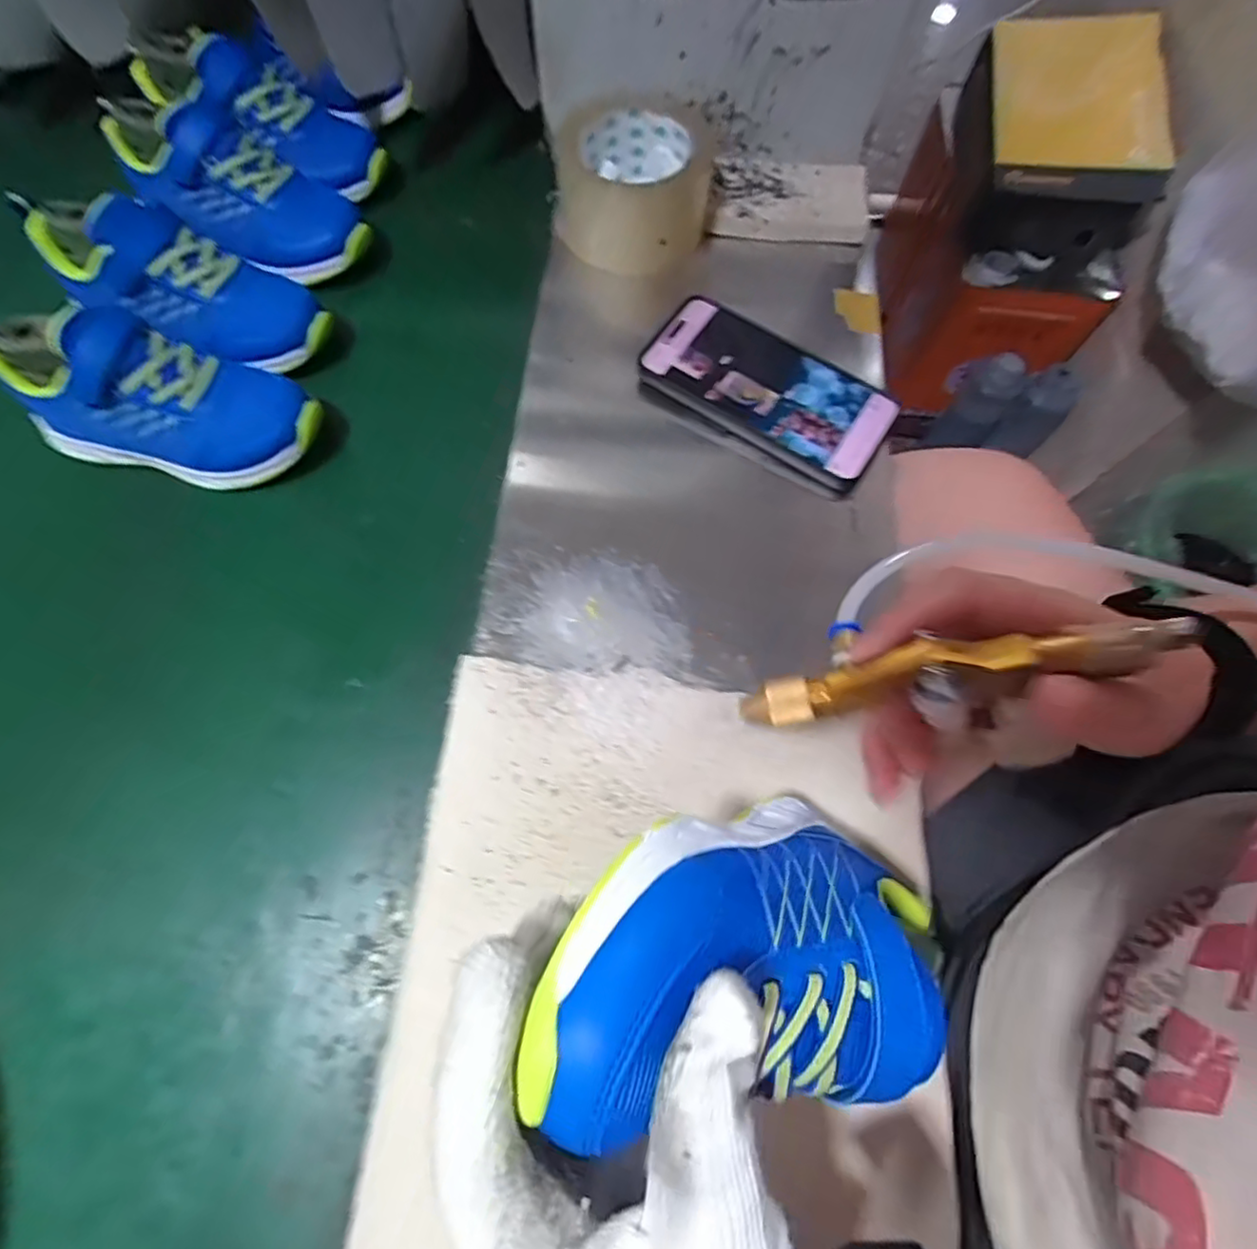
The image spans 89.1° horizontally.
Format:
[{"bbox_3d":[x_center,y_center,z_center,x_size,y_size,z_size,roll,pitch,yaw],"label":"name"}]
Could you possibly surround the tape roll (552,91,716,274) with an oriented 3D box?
[{"bbox_3d":[0.003,-0.317,0.459,0.111,0.059,0.104,0,70,-1],"label":"tape roll"}]

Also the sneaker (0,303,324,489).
[{"bbox_3d":[-0.289,-0.138,0.402,0.172,0.098,0.069,12,68,2],"label":"sneaker"}]

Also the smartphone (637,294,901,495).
[{"bbox_3d":[0.090,-0.154,0.417,0.160,0.016,0.075,31,78,9],"label":"smartphone"}]

